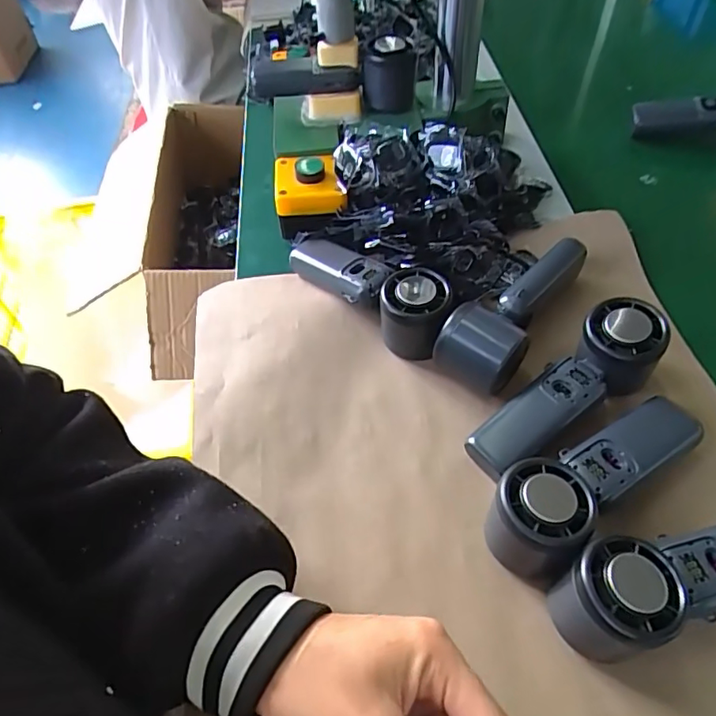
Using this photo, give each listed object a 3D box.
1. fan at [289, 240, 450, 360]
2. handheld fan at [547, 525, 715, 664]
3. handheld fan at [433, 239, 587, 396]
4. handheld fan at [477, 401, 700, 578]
[{"bbox_3d":[0.009,-0.063,0.461,0.049,0.058,0.176,-37,58,-22],"label":"fan"},{"bbox_3d":[0.192,0.122,0.311,0.173,0.061,0.054,-18,53,-9],"label":"handheld fan"},{"bbox_3d":[0.126,-0.037,0.440,0.059,0.059,0.167,31,60,25],"label":"handheld fan"},{"bbox_3d":[0.153,0.074,0.351,0.169,0.059,0.053,-33,57,-20],"label":"handheld fan"}]

